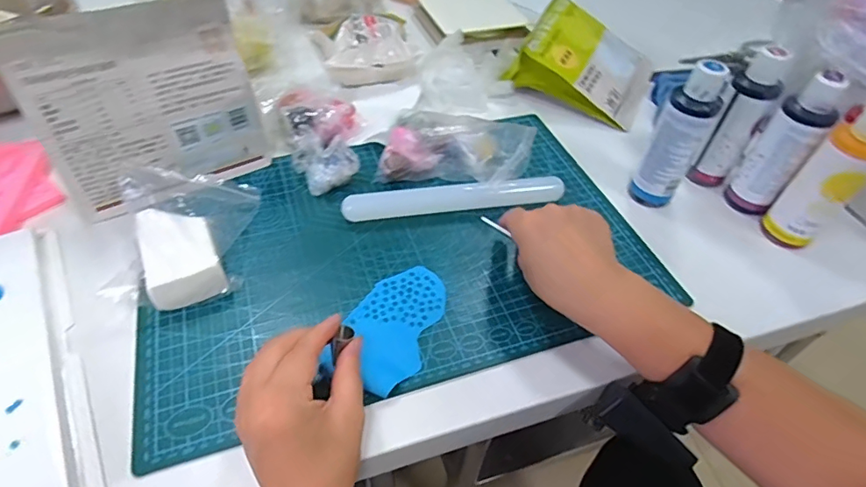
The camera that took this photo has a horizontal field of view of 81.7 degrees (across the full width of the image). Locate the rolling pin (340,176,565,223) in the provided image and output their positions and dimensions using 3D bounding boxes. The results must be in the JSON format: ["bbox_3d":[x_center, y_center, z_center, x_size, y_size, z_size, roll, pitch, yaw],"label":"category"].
[{"bbox_3d":[0.023,-0.044,0.491,0.215,0.025,0.028,-5,49,-9],"label":"rolling pin"}]

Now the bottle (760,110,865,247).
[{"bbox_3d":[0.360,-0.057,0.453,0.051,0.147,0.046,-26,55,-25],"label":"bottle"}]

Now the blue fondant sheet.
[{"bbox_3d":[-0.033,0.063,0.404,0.067,0.008,0.121,15,46,12],"label":"blue fondant sheet"}]

